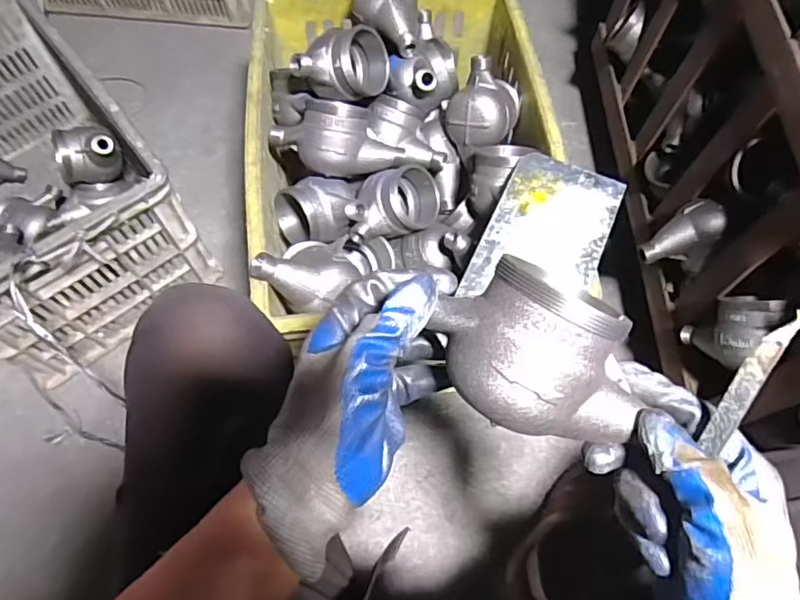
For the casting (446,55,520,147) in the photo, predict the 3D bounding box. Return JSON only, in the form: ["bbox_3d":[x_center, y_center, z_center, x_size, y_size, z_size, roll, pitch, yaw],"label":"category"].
[{"bbox_3d":[0.109,-0.255,0.712,0.089,0.079,0.102,18,66,7],"label":"casting"}]

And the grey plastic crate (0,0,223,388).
[{"bbox_3d":[-0.543,-0.167,0.821,0.314,0.269,0.463,-35,71,-15],"label":"grey plastic crate"}]

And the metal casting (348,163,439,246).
[{"bbox_3d":[-0.009,-0.119,0.695,0.127,0.078,0.078,-19,67,-10],"label":"metal casting"}]

